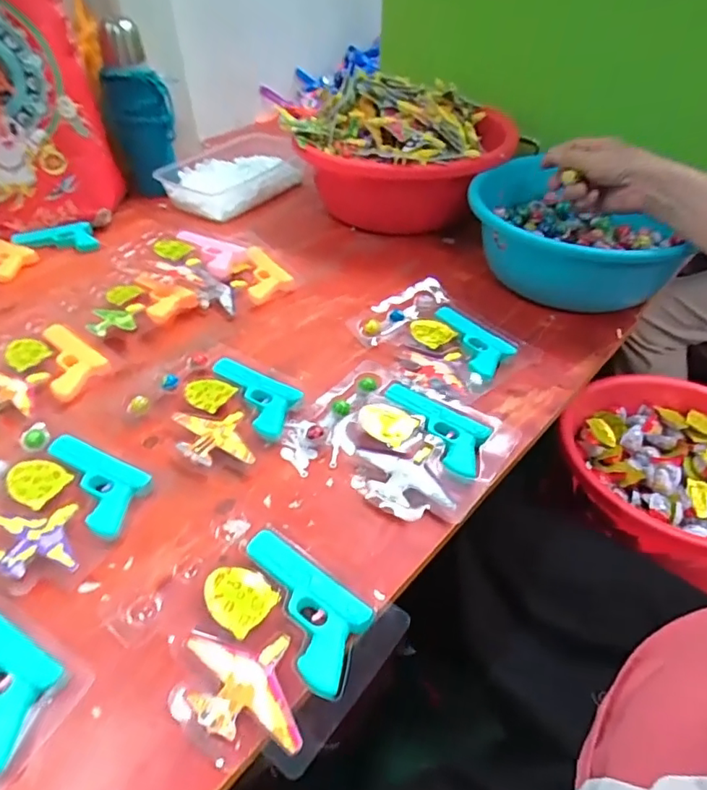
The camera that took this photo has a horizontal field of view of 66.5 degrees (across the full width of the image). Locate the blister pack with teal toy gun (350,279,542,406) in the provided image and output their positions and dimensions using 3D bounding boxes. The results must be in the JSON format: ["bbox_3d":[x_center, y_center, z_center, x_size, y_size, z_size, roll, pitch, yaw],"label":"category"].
[{"bbox_3d":[0.091,-0.068,0.579,0.127,0.032,0.169,-29,49,-26],"label":"blister pack with teal toy gun"}]

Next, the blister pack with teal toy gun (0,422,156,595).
[{"bbox_3d":[-0.253,0.085,0.438,0.147,0.011,0.124,17,47,19],"label":"blister pack with teal toy gun"}]

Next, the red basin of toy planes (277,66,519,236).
[{"bbox_3d":[0.064,-0.350,0.789,0.299,0.149,0.268,12,45,15],"label":"red basin of toy planes"}]

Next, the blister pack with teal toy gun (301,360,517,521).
[{"bbox_3d":[0.043,0.031,0.489,0.172,0.015,0.149,25,49,25],"label":"blister pack with teal toy gun"}]

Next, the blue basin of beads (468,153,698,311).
[{"bbox_3d":[0.255,-0.188,0.652,0.233,0.099,0.230,-1,43,1],"label":"blue basin of beads"}]

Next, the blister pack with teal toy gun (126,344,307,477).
[{"bbox_3d":[-0.137,0.005,0.522,0.159,0.015,0.128,21,48,23],"label":"blister pack with teal toy gun"}]

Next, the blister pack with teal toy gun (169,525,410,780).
[{"bbox_3d":[-0.055,0.162,0.359,0.137,0.015,0.126,26,50,26],"label":"blister pack with teal toy gun"}]

